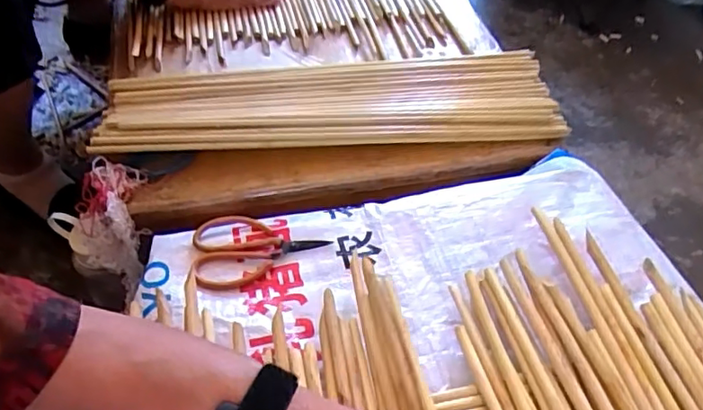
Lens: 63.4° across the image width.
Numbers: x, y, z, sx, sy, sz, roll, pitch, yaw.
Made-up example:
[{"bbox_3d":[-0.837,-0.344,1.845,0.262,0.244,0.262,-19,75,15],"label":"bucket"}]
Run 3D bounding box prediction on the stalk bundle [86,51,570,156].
[{"bbox_3d":[-0.020,-0.132,0.724,0.557,0.033,0.158,-3,50,-5],"label":"stalk bundle"}]

